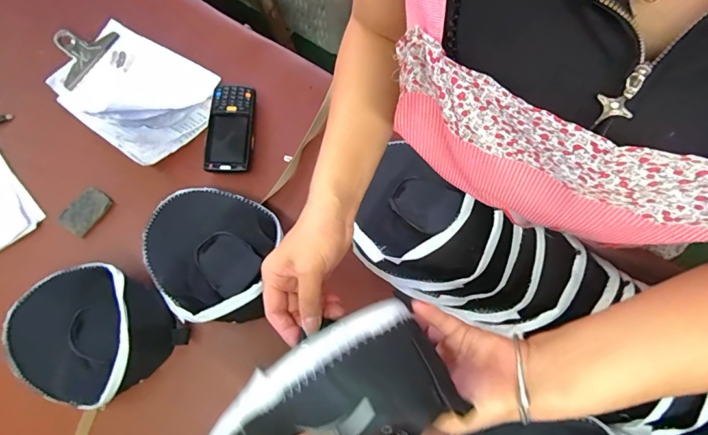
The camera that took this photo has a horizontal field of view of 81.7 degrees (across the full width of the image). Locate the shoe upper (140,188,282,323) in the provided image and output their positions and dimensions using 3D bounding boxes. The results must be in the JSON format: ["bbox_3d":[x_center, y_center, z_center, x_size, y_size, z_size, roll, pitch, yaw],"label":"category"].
[{"bbox_3d":[-0.199,0.045,0.555,0.203,0.063,0.178,13,72,3],"label":"shoe upper"}]

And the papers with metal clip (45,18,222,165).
[{"bbox_3d":[-0.349,-0.208,0.638,0.254,0.051,0.184,33,75,9],"label":"papers with metal clip"}]

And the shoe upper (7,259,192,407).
[{"bbox_3d":[-0.344,0.143,0.508,0.236,0.063,0.166,6,72,1],"label":"shoe upper"}]

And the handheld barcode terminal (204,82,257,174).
[{"bbox_3d":[-0.190,-0.136,0.632,0.068,0.028,0.139,0,72,-1],"label":"handheld barcode terminal"}]

